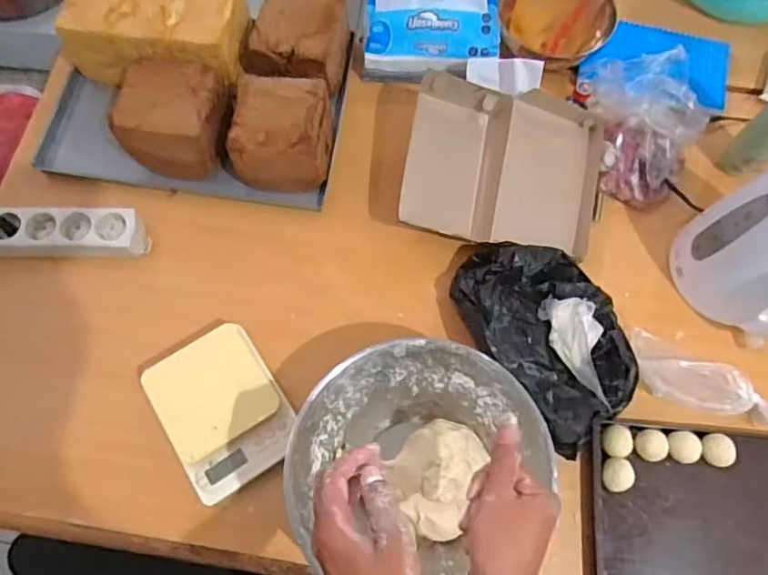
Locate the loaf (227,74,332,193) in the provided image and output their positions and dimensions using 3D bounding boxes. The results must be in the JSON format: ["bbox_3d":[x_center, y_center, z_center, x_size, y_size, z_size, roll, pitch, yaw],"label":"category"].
[{"bbox_3d":[-0.131,-0.188,0.755,0.117,0.105,0.129,4,70,1],"label":"loaf"}]

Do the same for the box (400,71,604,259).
[{"bbox_3d":[0.157,-0.158,0.759,0.253,0.078,0.206,9,70,3],"label":"box"}]

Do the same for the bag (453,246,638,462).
[{"bbox_3d":[0.200,0.045,0.672,0.176,0.099,0.257,-26,72,-9],"label":"bag"}]

